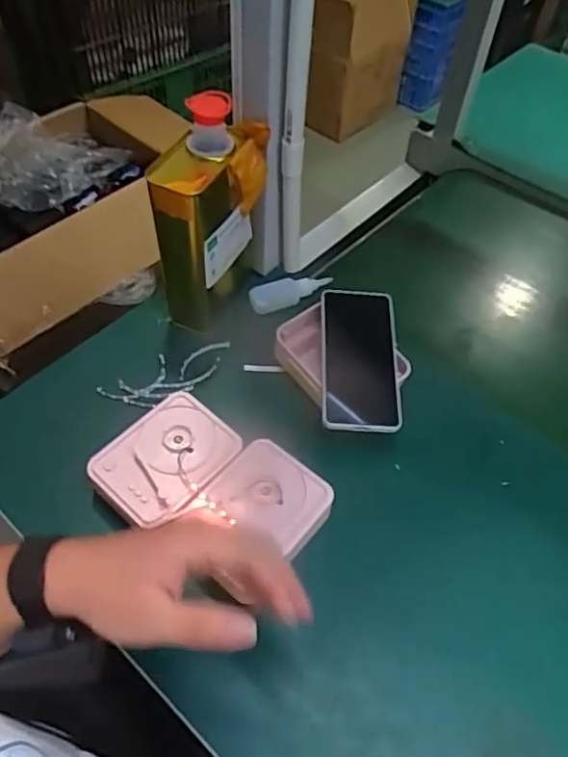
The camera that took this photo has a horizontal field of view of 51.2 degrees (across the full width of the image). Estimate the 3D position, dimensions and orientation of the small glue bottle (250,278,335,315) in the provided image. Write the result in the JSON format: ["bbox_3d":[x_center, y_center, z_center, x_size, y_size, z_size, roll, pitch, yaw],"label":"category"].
[{"bbox_3d":[0.008,-0.107,0.736,0.101,0.024,0.032,-19,57,-17],"label":"small glue bottle"}]

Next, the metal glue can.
[{"bbox_3d":[-0.087,-0.167,0.638,0.066,0.231,0.108,21,55,12],"label":"metal glue can"}]

